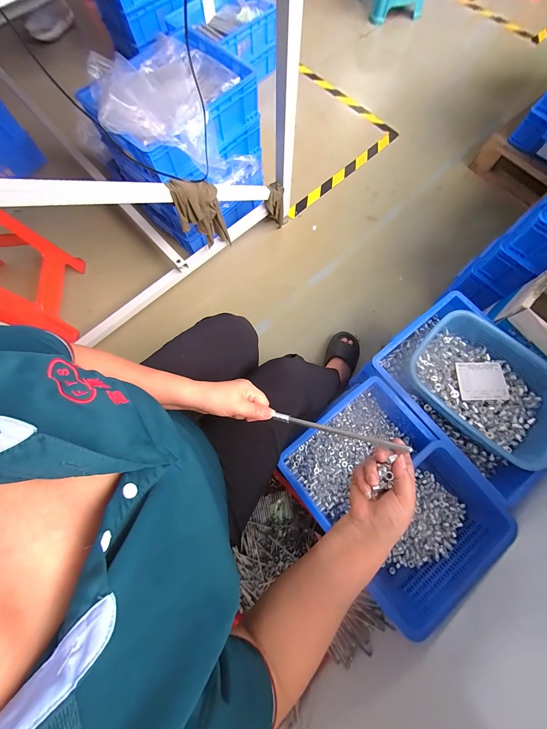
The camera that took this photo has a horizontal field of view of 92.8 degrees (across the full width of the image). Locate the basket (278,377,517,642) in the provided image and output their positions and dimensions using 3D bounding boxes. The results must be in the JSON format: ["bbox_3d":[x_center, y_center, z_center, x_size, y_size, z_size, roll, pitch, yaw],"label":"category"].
[{"bbox_3d":[0.252,0.275,0.579,0.321,0.098,0.418,-36,78,-9],"label":"basket"}]

